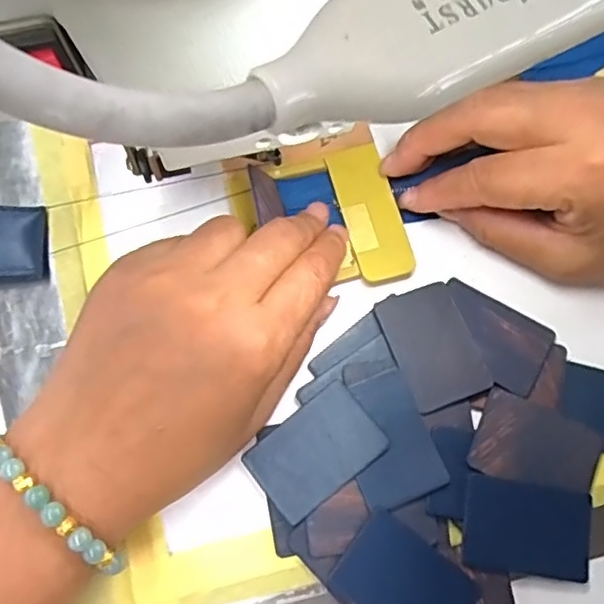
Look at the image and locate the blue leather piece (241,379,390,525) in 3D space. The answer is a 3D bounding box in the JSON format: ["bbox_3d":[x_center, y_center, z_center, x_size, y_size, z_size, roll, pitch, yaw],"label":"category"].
[{"bbox_3d":[0.006,0.061,0.254,0.052,0.004,0.035,-38,76,-4],"label":"blue leather piece"}]

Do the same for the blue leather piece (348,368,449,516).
[{"bbox_3d":[0.035,0.056,0.253,0.034,0.004,0.050,-23,75,-3],"label":"blue leather piece"}]

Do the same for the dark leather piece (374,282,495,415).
[{"bbox_3d":[0.056,0.018,0.265,0.034,0.004,0.051,-20,75,-7],"label":"dark leather piece"}]

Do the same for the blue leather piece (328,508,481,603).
[{"bbox_3d":[0.041,0.110,0.241,0.051,0.004,0.035,38,76,9],"label":"blue leather piece"}]

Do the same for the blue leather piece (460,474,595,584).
[{"bbox_3d":[0.091,0.090,0.246,0.051,0.004,0.036,8,73,1],"label":"blue leather piece"}]

